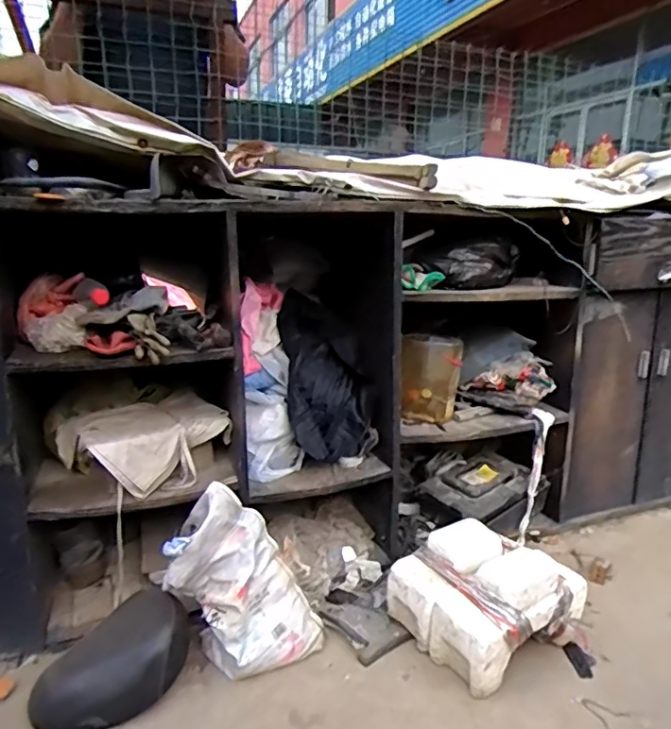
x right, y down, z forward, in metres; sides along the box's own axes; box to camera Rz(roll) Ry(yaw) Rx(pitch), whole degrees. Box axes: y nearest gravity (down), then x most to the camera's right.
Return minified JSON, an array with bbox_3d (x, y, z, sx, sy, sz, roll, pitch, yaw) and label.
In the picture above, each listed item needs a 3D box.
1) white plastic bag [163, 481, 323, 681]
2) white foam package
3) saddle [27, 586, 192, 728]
[{"bbox_3d":[-0.171,0.422,1.065,0.284,0.326,0.143,-2,15,-9],"label":"white plastic bag"},{"bbox_3d":[0.310,0.471,1.142,0.309,0.178,0.257,-8,17,-30],"label":"white foam package"},{"bbox_3d":[-0.408,0.533,1.016,0.274,0.129,0.179,-8,17,-28],"label":"saddle"}]

